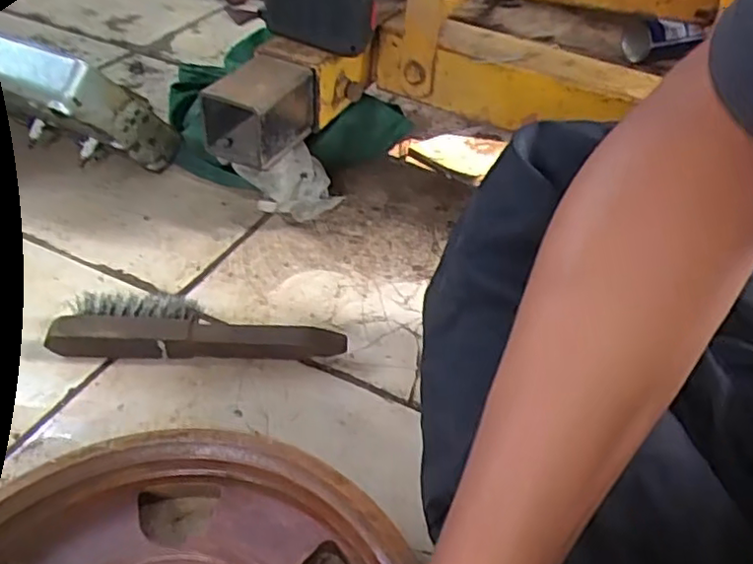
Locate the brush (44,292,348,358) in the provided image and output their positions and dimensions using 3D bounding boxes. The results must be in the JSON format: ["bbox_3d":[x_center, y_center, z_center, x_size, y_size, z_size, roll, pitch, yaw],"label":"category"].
[{"bbox_3d":[-0.143,0.040,0.546,0.234,0.039,0.051,1,41,-4],"label":"brush"}]

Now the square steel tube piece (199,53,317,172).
[{"bbox_3d":[-0.107,-0.157,0.605,0.069,0.068,0.095,18,43,15],"label":"square steel tube piece"}]

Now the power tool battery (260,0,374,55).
[{"bbox_3d":[-0.055,-0.257,0.607,0.108,0.077,0.043,10,41,6],"label":"power tool battery"}]

